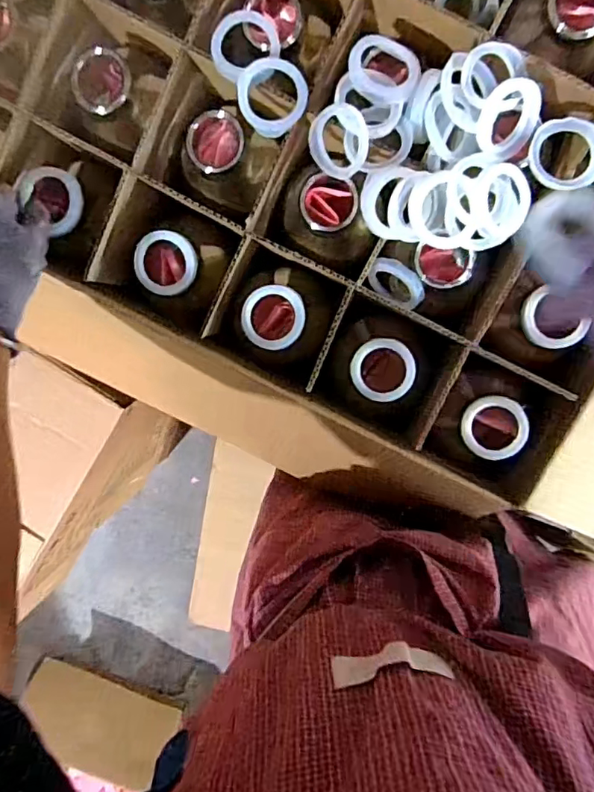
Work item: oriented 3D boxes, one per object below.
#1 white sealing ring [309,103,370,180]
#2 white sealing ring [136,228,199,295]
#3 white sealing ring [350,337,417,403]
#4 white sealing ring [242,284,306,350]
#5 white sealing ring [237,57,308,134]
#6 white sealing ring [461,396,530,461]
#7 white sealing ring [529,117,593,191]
[{"bbox_3d":[0.035,-0.214,0.448,0.057,0.007,0.059,27,132,34],"label":"white sealing ring"},{"bbox_3d":[-0.120,-0.122,0.494,0.057,0.010,0.057,1,98,4],"label":"white sealing ring"},{"bbox_3d":[0.078,-0.024,0.491,0.058,0.013,0.057,1,98,4],"label":"white sealing ring"},{"bbox_3d":[-0.022,-0.072,0.490,0.057,0.005,0.058,1,98,4],"label":"white sealing ring"},{"bbox_3d":[-0.021,-0.250,0.449,0.057,0.008,0.054,0,122,-1],"label":"white sealing ring"},{"bbox_3d":[0.180,0.029,0.489,0.057,0.008,0.057,-2,85,18],"label":"white sealing ring"},{"bbox_3d":[0.225,-0.200,0.445,0.058,0.006,0.053,10,122,17],"label":"white sealing ring"}]

